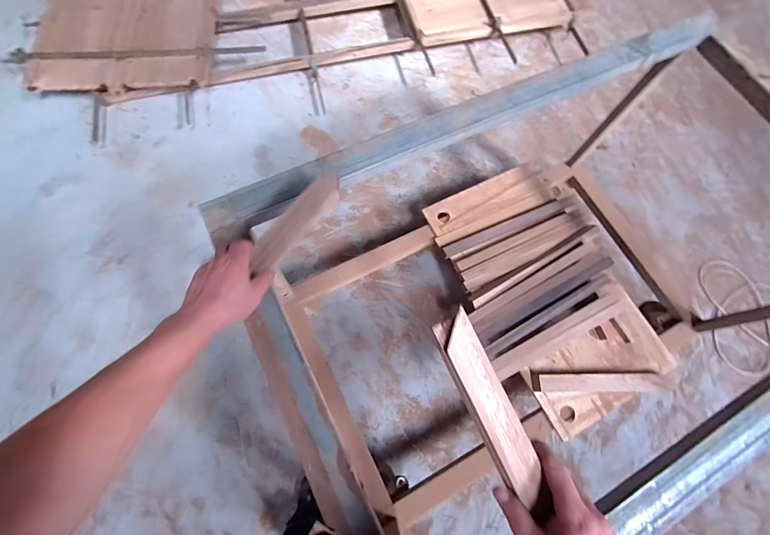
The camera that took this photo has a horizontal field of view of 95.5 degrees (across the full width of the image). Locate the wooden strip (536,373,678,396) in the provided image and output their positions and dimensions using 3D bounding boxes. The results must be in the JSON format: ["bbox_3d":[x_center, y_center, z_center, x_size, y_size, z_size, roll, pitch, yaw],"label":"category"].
[{"bbox_3d":[0.642,0.338,1.017,0.401,0.052,0.054,0,73,-2],"label":"wooden strip"}]

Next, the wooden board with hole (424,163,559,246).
[{"bbox_3d":[0.357,-0.228,1.214,0.454,0.028,0.172,-22,75,-8],"label":"wooden board with hole"}]

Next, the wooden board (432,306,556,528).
[{"bbox_3d":[0.106,0.140,0.344,0.041,0.016,0.193,-24,83,-9],"label":"wooden board"}]

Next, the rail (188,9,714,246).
[{"bbox_3d":[0.193,-0.299,0.661,1.081,0.042,0.076,-26,75,-12],"label":"rail"}]

